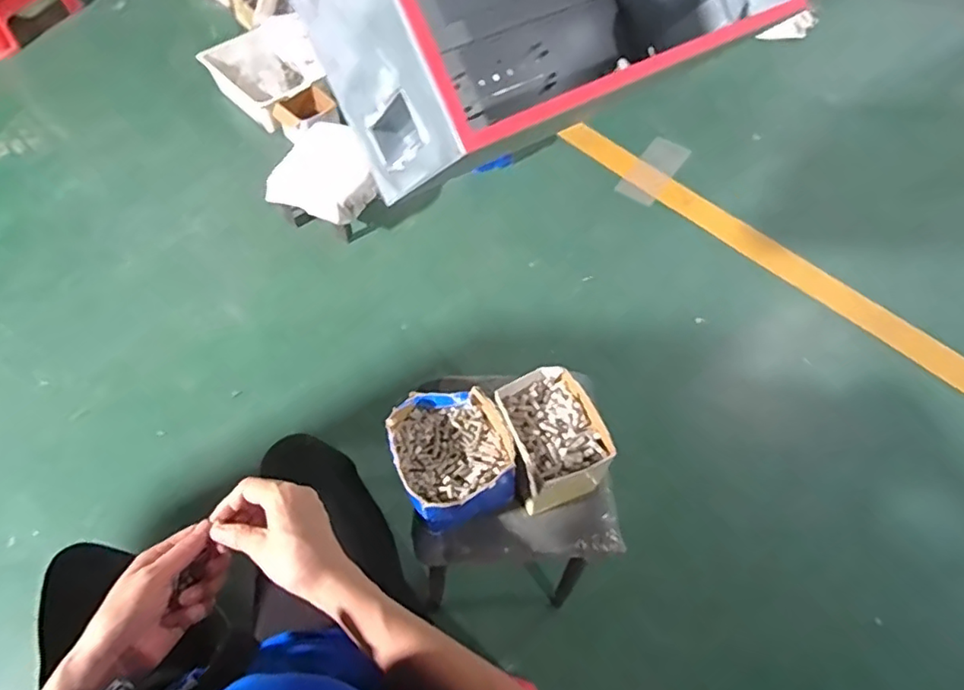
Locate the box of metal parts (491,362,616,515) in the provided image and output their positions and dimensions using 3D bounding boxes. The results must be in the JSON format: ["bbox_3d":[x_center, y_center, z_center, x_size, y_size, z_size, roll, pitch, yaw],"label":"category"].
[{"bbox_3d":[0.089,0.122,0.779,0.126,0.113,0.150,-18,62,-11],"label":"box of metal parts"}]

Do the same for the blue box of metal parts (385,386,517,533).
[{"bbox_3d":[-0.042,0.144,0.774,0.137,0.117,0.153,-21,62,-13],"label":"blue box of metal parts"}]

